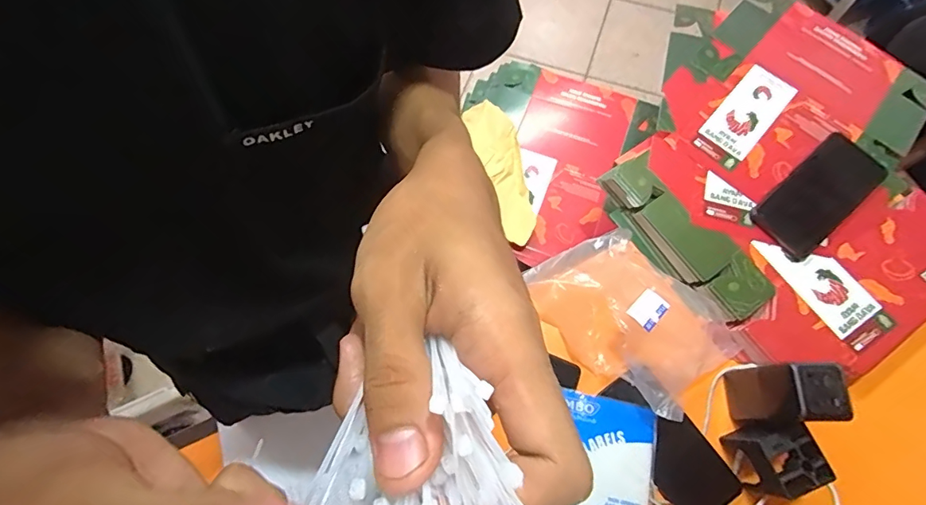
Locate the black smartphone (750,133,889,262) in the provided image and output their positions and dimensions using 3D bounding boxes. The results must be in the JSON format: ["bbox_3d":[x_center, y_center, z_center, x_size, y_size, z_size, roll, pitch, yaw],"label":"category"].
[{"bbox_3d":[0.440,-0.072,0.593,0.176,0.015,0.079,-39,74,-13],"label":"black smartphone"}]

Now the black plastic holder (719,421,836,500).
[{"bbox_3d":[0.325,0.211,0.499,0.055,0.089,0.065,-16,70,-5],"label":"black plastic holder"}]

